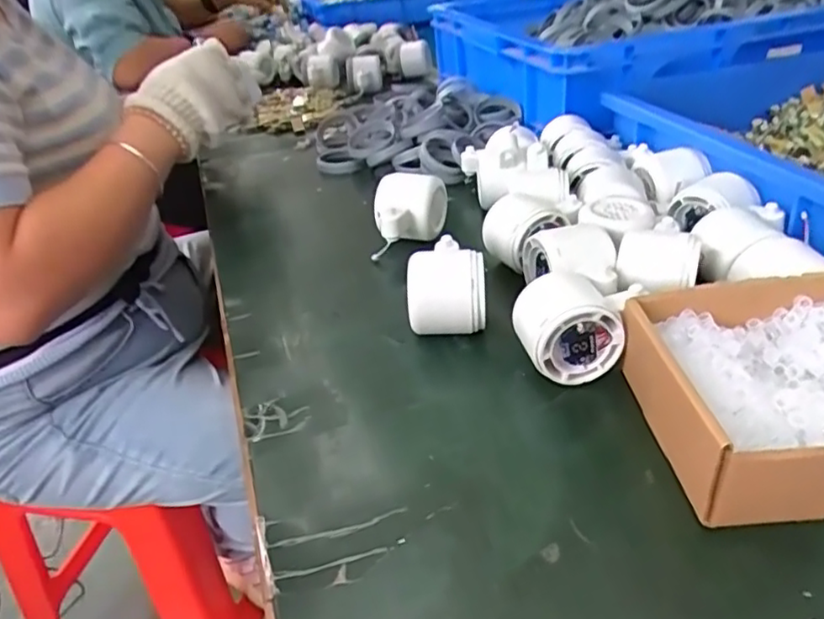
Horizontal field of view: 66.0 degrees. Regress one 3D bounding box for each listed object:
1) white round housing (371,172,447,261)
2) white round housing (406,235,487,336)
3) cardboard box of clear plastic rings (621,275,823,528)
[{"bbox_3d":[-0.003,-0.090,0.567,0.058,0.058,0.066,2,34,11],"label":"white round housing"},{"bbox_3d":[0.026,-0.020,0.464,0.053,0.054,0.066,-2,33,6],"label":"white round housing"},{"bbox_3d":[0.216,0.041,0.342,0.179,0.044,0.142,-6,33,-1],"label":"cardboard box of clear plastic rings"}]

